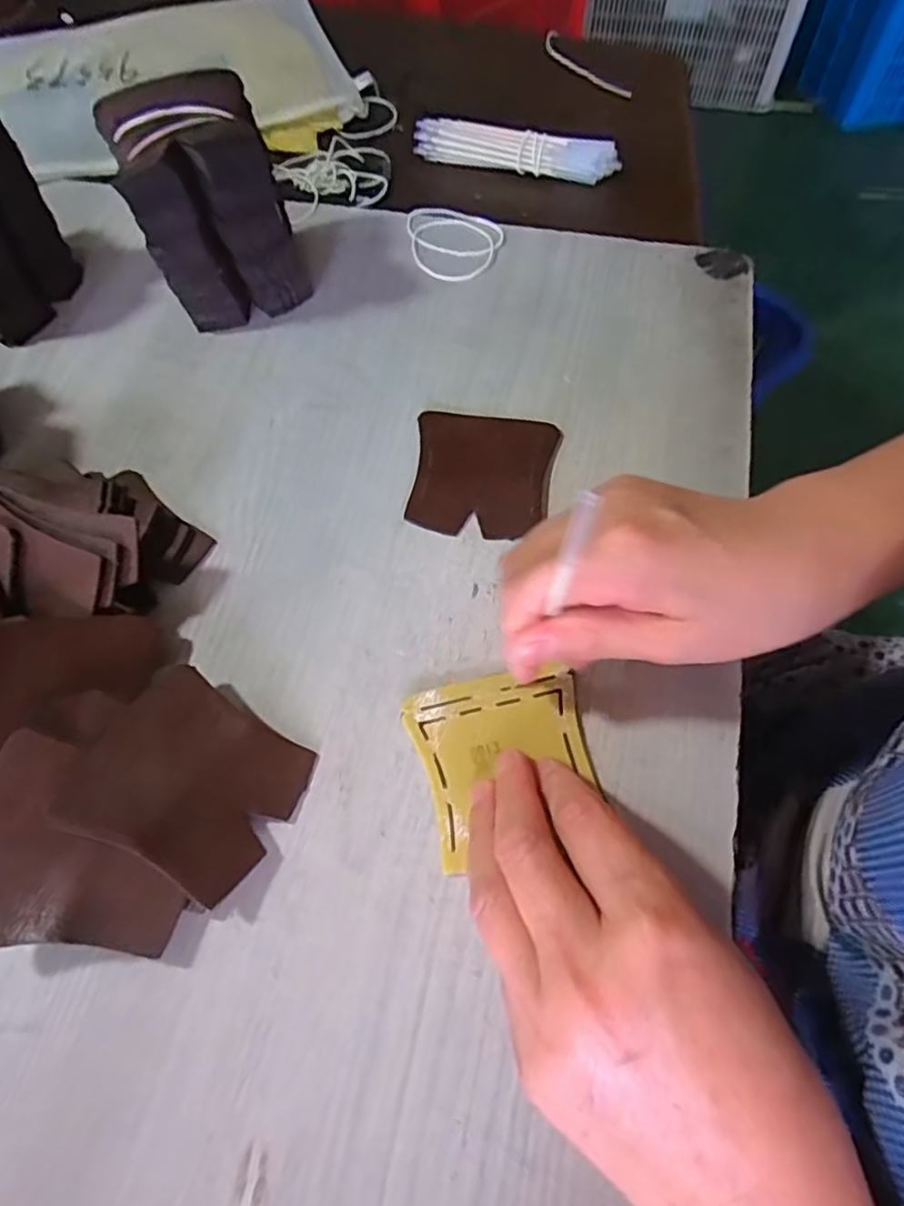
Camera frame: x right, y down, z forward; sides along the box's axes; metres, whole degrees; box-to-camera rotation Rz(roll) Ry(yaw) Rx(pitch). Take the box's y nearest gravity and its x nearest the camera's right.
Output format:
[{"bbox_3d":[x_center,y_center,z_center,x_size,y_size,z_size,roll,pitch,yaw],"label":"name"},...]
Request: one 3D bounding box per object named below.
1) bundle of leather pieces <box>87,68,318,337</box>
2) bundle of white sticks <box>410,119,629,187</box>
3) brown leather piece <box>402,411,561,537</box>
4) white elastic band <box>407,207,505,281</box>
[{"bbox_3d":[-0.138,-0.227,0.375,0.077,0.102,0.078,-20,64,-8],"label":"bundle of leather pieces"},{"bbox_3d":[0.044,-0.323,0.465,0.144,0.024,0.018,16,65,10],"label":"bundle of white sticks"},{"bbox_3d":[0.016,-0.069,0.345,0.073,0.004,0.077,8,64,8],"label":"brown leather piece"},{"bbox_3d":[-0.004,-0.240,0.432,0.069,0.005,0.062,21,66,12],"label":"white elastic band"}]

